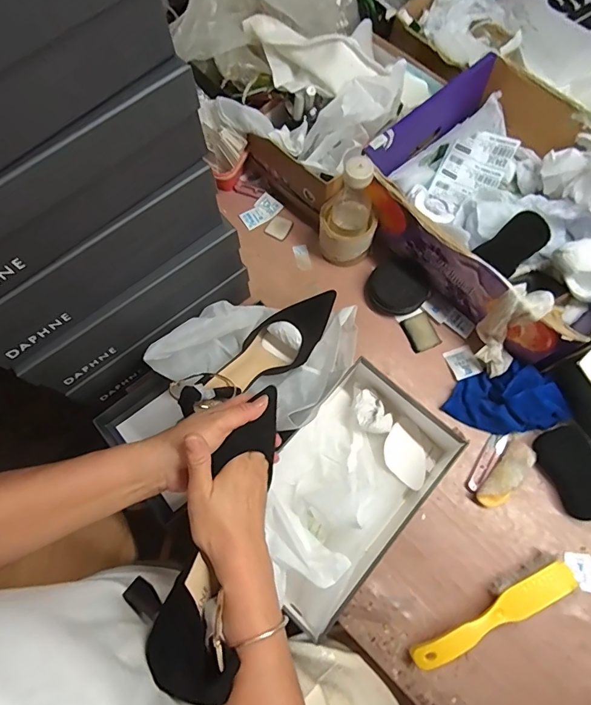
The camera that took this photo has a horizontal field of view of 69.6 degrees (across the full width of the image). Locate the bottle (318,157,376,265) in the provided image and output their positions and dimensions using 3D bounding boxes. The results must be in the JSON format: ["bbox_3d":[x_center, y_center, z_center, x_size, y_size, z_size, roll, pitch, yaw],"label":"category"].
[{"bbox_3d":[0.081,-0.208,0.640,0.082,0.184,0.070,12,72,5],"label":"bottle"}]

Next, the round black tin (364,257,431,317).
[{"bbox_3d":[0.163,-0.105,0.684,0.090,0.042,0.091,0,71,0],"label":"round black tin"}]

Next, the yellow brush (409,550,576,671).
[{"bbox_3d":[0.248,0.330,0.534,0.227,0.036,0.049,-26,73,-8],"label":"yellow brush"}]

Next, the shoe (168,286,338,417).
[{"bbox_3d":[-0.046,0.002,0.589,0.267,0.075,0.086,-36,74,-26],"label":"shoe"}]

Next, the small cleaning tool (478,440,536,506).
[{"bbox_3d":[0.300,0.173,0.595,0.040,0.026,0.105,41,76,13],"label":"small cleaning tool"}]

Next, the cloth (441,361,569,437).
[{"bbox_3d":[0.304,0.069,0.615,0.157,0.056,0.099,-13,72,-4],"label":"cloth"}]

